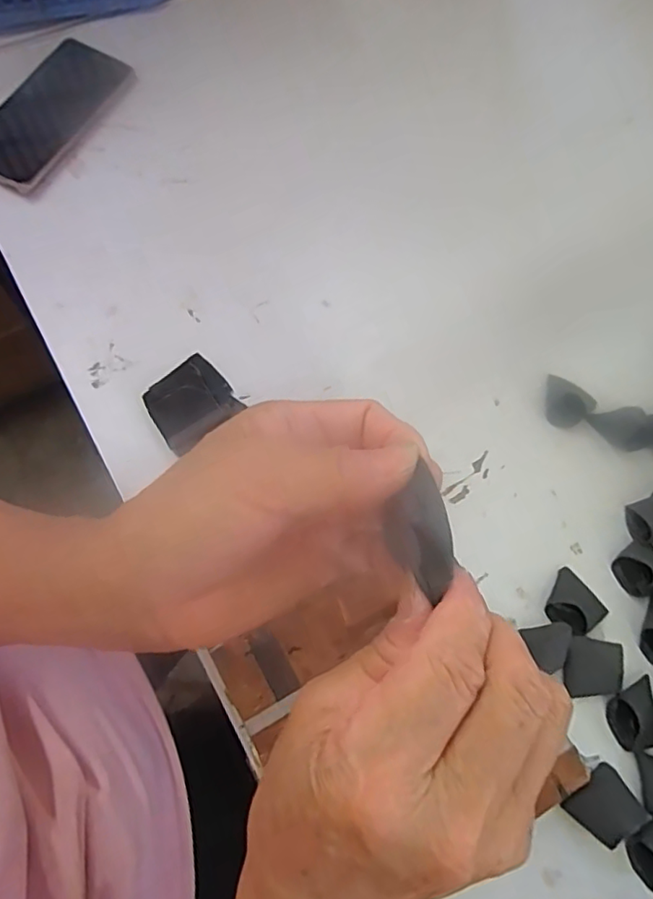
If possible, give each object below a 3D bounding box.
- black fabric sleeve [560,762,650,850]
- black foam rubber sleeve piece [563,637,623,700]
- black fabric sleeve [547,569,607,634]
[{"bbox_3d":[0.176,0.224,0.361,0.040,0.008,0.035,-39,43,-10],"label":"black fabric sleeve"},{"bbox_3d":[0.177,0.147,0.387,0.035,0.023,0.038,1,72,-2],"label":"black foam rubber sleeve piece"},{"bbox_3d":[0.173,0.108,0.398,0.038,0.021,0.041,-40,78,-14],"label":"black fabric sleeve"}]

